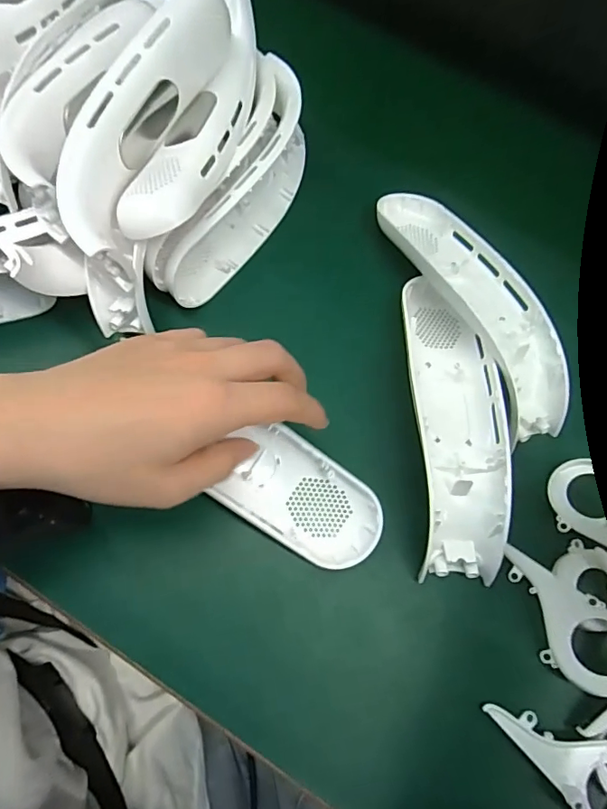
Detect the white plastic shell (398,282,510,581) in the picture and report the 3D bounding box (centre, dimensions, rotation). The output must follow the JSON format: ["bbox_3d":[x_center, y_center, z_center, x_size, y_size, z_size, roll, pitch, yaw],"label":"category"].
[{"bbox_3d":[0.090,0.005,0.308,0.050,0.041,0.187,3,70,-1],"label":"white plastic shell"}]

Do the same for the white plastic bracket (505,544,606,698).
[{"bbox_3d":[0.145,0.122,0.280,0.081,0.018,0.043,36,73,11],"label":"white plastic bracket"}]

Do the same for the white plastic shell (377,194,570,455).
[{"bbox_3d":[0.112,-0.071,0.332,0.057,0.043,0.195,-22,72,-10],"label":"white plastic shell"}]

